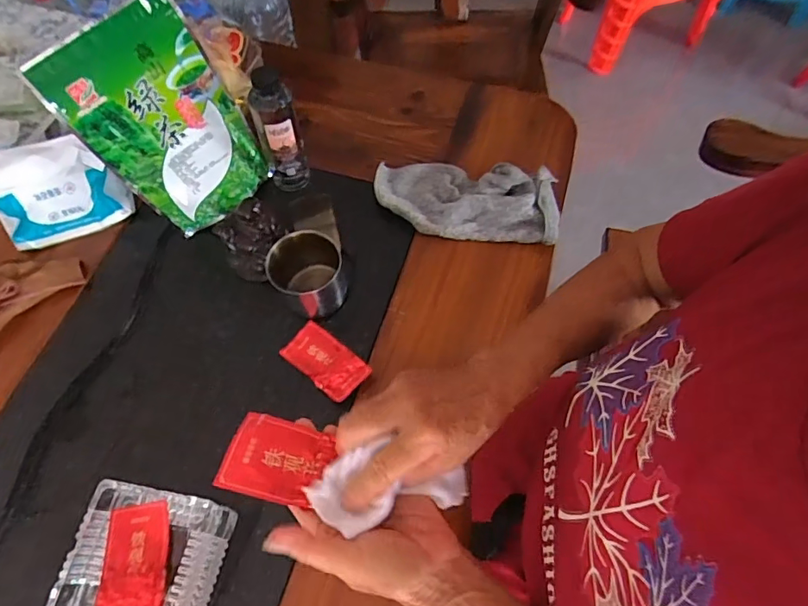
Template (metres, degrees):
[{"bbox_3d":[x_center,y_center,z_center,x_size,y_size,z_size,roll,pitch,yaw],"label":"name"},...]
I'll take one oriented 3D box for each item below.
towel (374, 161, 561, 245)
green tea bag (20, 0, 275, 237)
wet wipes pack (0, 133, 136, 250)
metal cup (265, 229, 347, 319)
[{"bbox_3d":[0.083,-0.143,0.681,0.245,0.049,0.112,5,63,3],"label":"towel"},{"bbox_3d":[-0.282,-0.203,0.608,0.178,0.254,0.099,-32,67,-14],"label":"green tea bag"},{"bbox_3d":[-0.465,-0.155,0.666,0.159,0.126,0.055,-21,37,-4],"label":"wet wipes pack"},{"bbox_3d":[-0.118,-0.036,0.616,0.081,0.082,0.077,0,63,1],"label":"metal cup"}]

